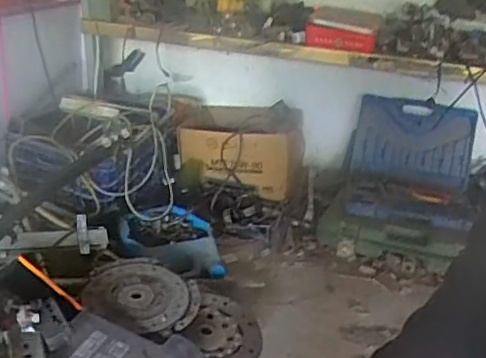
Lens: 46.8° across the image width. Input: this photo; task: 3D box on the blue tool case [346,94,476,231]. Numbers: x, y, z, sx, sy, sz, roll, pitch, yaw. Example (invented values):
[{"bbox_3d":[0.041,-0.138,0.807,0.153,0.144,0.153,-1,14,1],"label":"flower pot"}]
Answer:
[{"bbox_3d":[0.528,-0.065,1.725,0.363,0.275,0.443,10,25,9],"label":"blue tool case"}]

